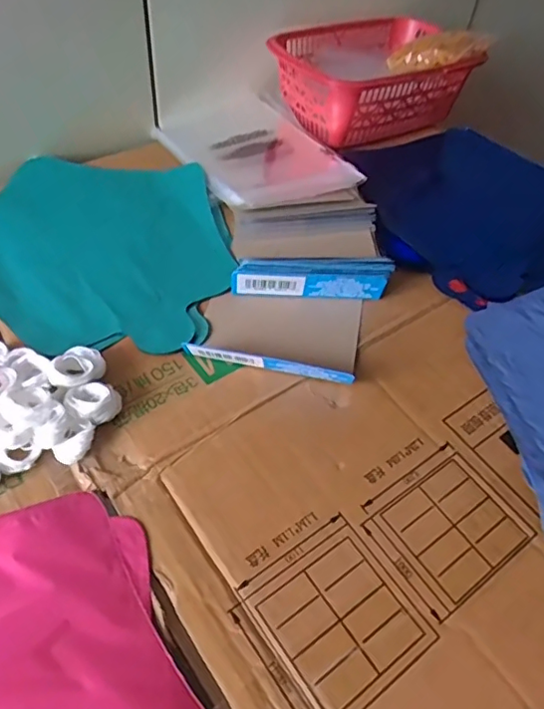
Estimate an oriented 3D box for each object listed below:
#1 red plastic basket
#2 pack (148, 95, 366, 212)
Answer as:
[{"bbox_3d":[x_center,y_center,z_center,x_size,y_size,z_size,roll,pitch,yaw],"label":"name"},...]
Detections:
[{"bbox_3d":[0.106,-0.299,0.599,0.211,0.066,0.141,-25,57,-23],"label":"red plastic basket"},{"bbox_3d":[-0.022,-0.206,0.555,0.135,0.029,0.197,-22,56,-21],"label":"pack"}]

